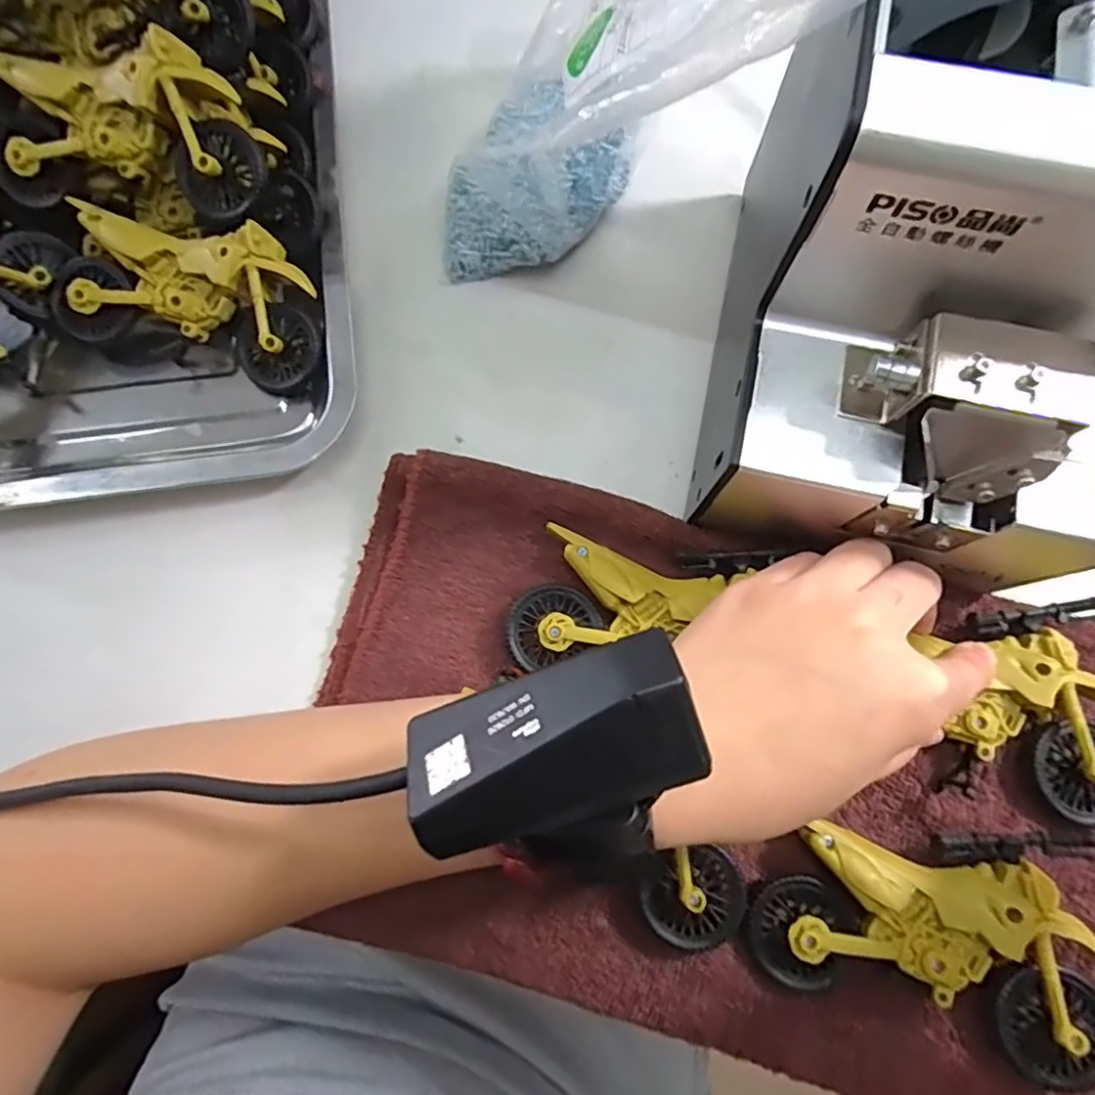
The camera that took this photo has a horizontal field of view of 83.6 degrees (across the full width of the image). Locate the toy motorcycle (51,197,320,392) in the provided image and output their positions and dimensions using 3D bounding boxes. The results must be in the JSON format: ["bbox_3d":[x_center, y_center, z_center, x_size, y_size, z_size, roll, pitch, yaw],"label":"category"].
[{"bbox_3d":[-0.156,-0.111,0.269,0.112,0.030,0.055,14,78,4],"label":"toy motorcycle"}]

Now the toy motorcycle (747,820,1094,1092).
[{"bbox_3d":[0.137,0.130,0.213,0.115,0.022,0.073,18,78,5],"label":"toy motorcycle"}]

